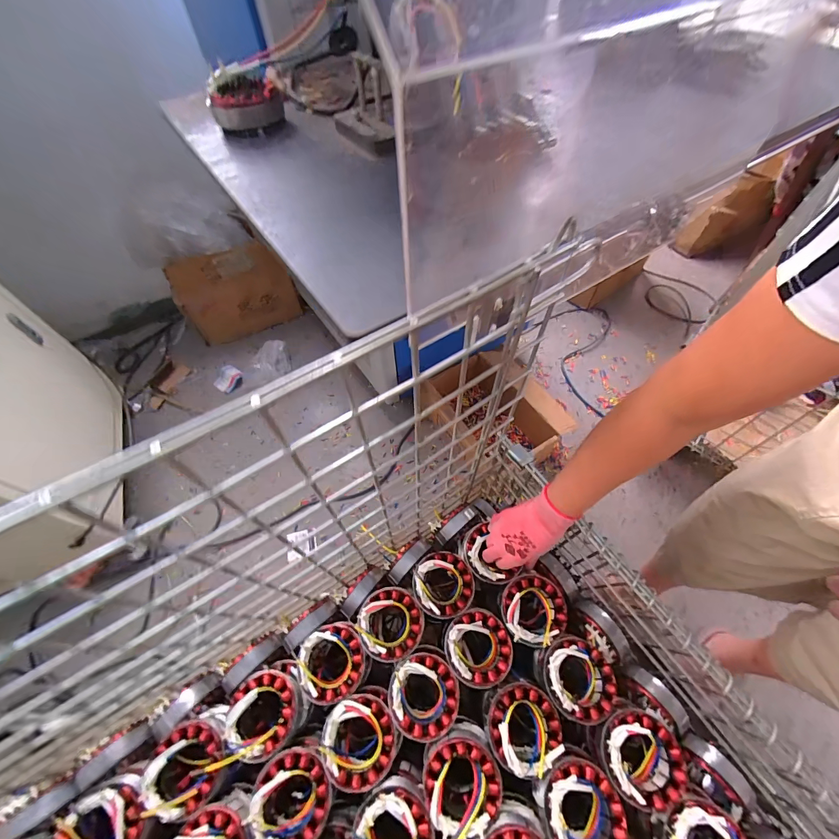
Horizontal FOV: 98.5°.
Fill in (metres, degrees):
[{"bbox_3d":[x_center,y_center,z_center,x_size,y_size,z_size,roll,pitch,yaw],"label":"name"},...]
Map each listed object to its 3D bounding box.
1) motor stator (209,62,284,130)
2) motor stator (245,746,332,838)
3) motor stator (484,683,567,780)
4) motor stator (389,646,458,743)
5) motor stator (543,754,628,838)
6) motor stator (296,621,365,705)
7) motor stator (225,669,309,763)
[{"bbox_3d":[-0.224,-0.413,0.460,0.088,0.042,0.096,-21,59,-11],"label":"motor stator"},{"bbox_3d":[-0.144,0.433,0.417,0.084,0.056,0.081,-1,57,2],"label":"motor stator"},{"bbox_3d":[0.125,0.371,0.438,0.086,0.048,0.085,-15,58,-7],"label":"motor stator"},{"bbox_3d":[0.005,0.349,0.460,0.086,0.048,0.087,-1,57,2],"label":"motor stator"},{"bbox_3d":[0.180,0.430,0.400,0.084,0.049,0.082,-1,57,2],"label":"motor stator"},{"bbox_3d":[-0.119,0.326,0.490,0.087,0.058,0.088,-1,57,2],"label":"motor stator"},{"bbox_3d":[-0.193,0.372,0.459,0.091,0.057,0.081,14,59,12],"label":"motor stator"}]

